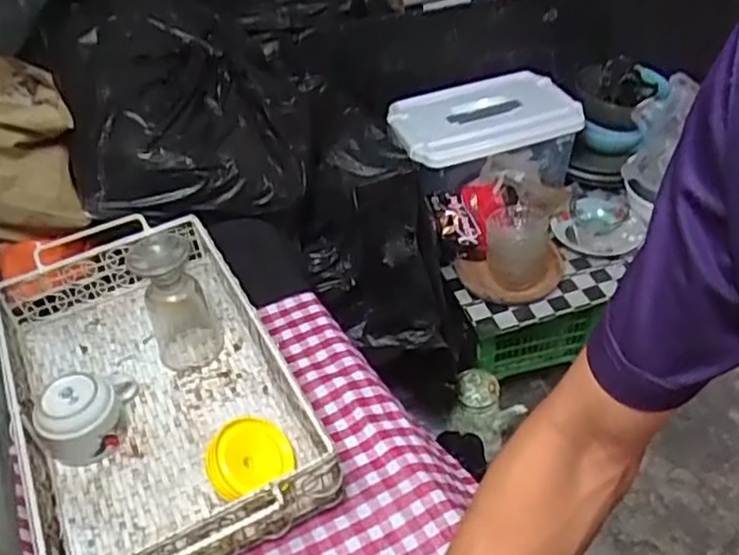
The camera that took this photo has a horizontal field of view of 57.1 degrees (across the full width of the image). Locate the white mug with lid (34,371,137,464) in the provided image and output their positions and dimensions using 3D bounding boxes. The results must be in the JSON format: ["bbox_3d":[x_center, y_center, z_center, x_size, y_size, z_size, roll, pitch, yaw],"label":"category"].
[{"bbox_3d":[-0.285,0.134,0.685,0.084,0.065,0.074,-12,44,-9],"label":"white mug with lid"}]

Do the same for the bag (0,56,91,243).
[{"bbox_3d":[-0.474,-0.187,0.920,0.143,0.157,0.241,-20,45,-16],"label":"bag"}]

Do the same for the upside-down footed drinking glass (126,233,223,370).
[{"bbox_3d":[-0.210,0.025,0.734,0.070,0.139,0.065,-17,44,-14],"label":"upside-down footed drinking glass"}]

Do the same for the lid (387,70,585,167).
[{"bbox_3d":[0.229,-0.344,1.435,0.381,0.051,0.220,-12,43,-8],"label":"lid"}]

